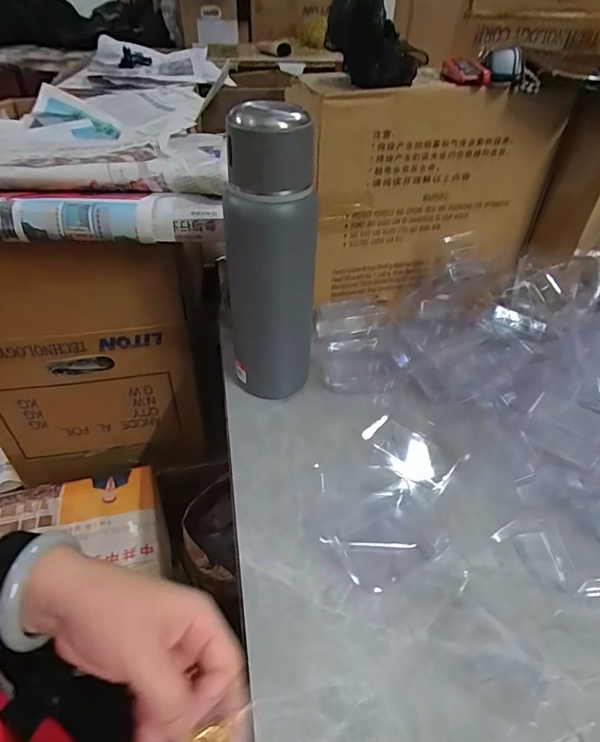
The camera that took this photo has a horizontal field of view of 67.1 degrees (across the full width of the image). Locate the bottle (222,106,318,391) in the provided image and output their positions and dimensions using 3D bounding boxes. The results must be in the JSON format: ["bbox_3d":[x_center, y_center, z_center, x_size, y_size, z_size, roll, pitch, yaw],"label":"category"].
[{"bbox_3d":[-0.029,-0.099,0.440,0.082,0.271,0.083,-6,42,-9],"label":"bottle"}]

